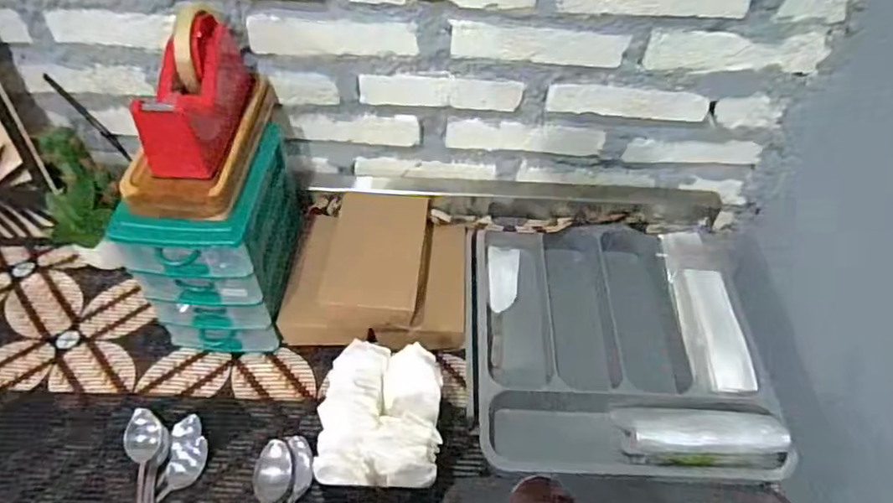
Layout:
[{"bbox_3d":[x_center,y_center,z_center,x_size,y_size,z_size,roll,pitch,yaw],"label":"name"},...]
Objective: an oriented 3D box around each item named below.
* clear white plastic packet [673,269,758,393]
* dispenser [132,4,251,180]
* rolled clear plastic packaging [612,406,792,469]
[{"bbox_3d":[0.306,0.088,0.673,0.063,0.031,0.147,3,49,-1],"label":"clear white plastic packet"},{"bbox_3d":[-0.246,-0.170,0.579,0.062,0.103,0.183,3,49,0],"label":"dispenser"},{"bbox_3d":[0.260,0.183,0.595,0.157,0.030,0.067,6,49,2],"label":"rolled clear plastic packaging"}]

